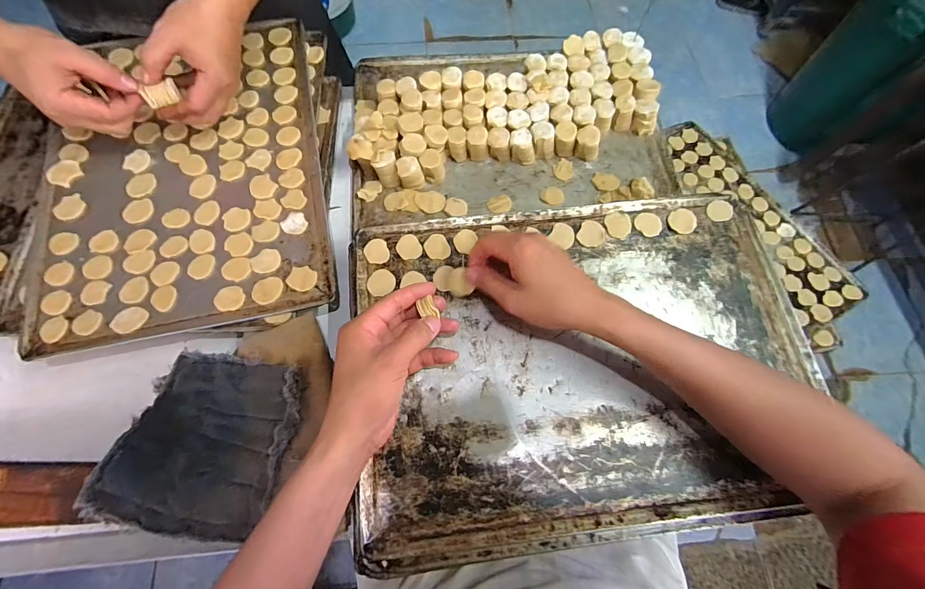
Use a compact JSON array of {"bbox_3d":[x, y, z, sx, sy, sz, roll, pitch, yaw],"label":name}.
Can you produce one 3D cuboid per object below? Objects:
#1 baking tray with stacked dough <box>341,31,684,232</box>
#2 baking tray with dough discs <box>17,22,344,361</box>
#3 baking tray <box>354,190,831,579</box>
[{"bbox_3d":[0.064,-0.256,0.566,0.440,0.059,0.288,-5,69,-3],"label":"baking tray with stacked dough"},{"bbox_3d":[-0.351,-0.169,0.497,0.325,0.018,0.445,-12,68,-5],"label":"baking tray with dough discs"},{"bbox_3d":[0.129,0.061,0.406,0.460,0.022,0.338,-7,67,-3],"label":"baking tray"}]

